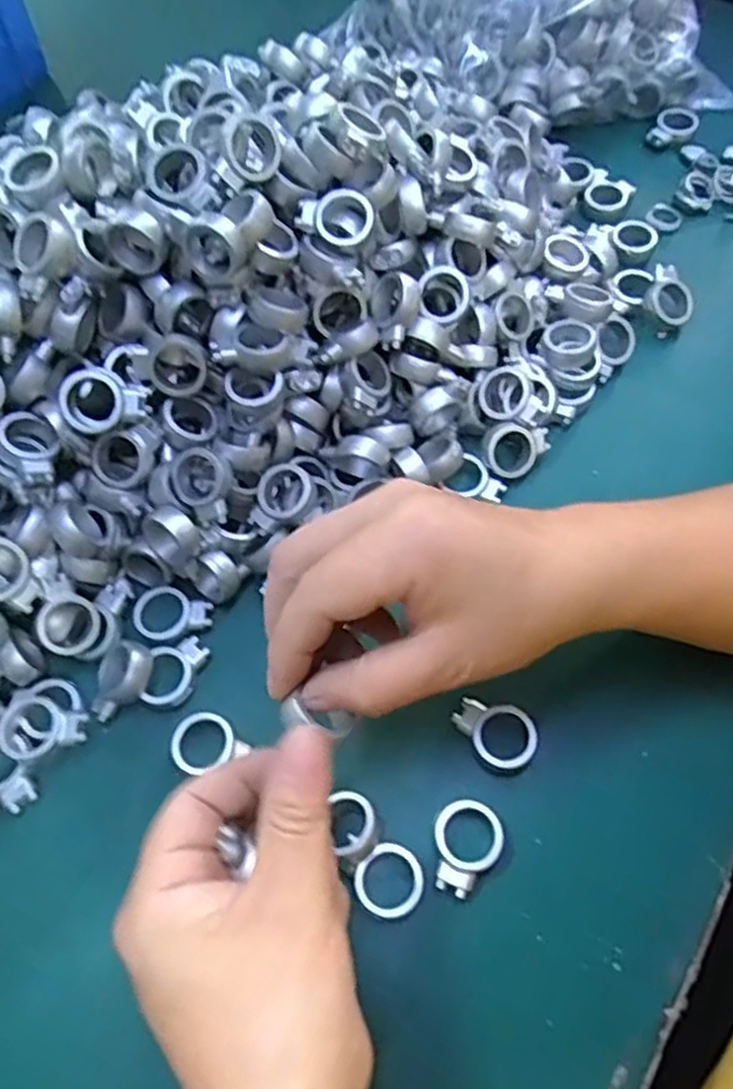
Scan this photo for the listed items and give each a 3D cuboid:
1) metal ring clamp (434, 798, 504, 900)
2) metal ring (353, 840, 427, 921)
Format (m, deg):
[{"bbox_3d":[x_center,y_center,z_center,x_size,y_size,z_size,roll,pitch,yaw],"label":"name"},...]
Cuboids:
[{"bbox_3d":[0.037,0.116,0.280,0.026,0.008,0.034,23,66,12],"label":"metal ring clamp"},{"bbox_3d":[0.009,0.126,0.274,0.025,0.004,0.025,0,64,1],"label":"metal ring"}]

